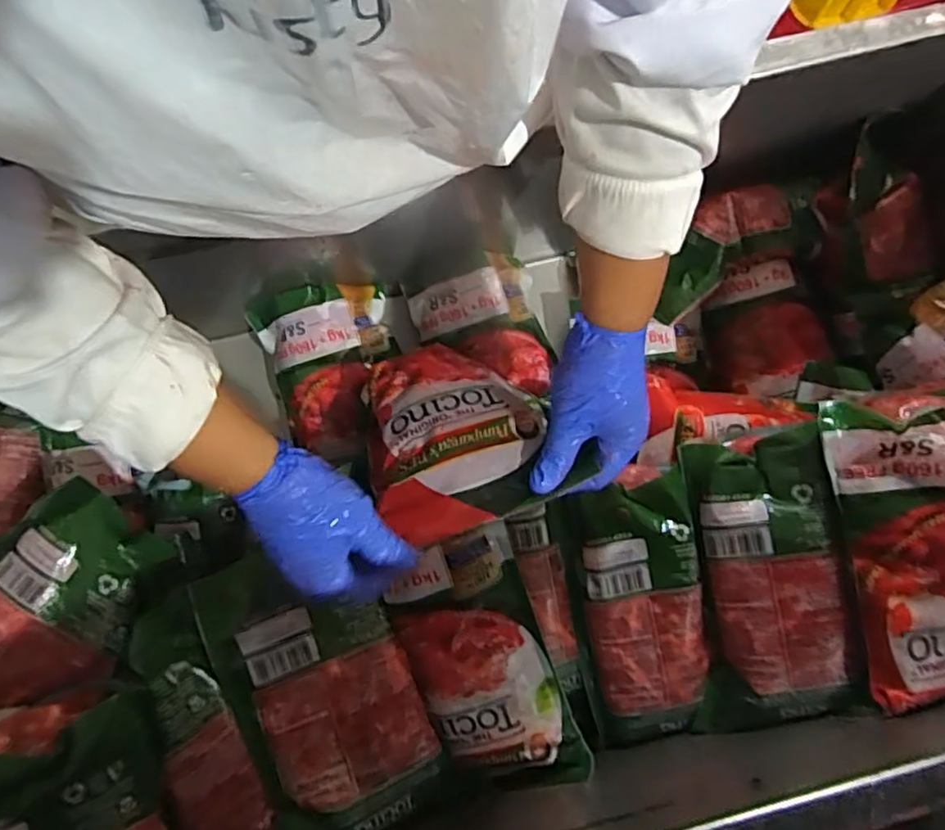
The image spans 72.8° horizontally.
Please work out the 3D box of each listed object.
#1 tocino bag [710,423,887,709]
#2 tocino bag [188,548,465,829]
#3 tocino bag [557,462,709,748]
[{"bbox_3d":[0.215,0.126,0.477,0.112,0.033,0.217,-10,88,23],"label":"tocino bag"},{"bbox_3d":[-0.110,0.205,0.475,0.131,0.052,0.216,-19,79,-3],"label":"tocino bag"},{"bbox_3d":[0.130,0.151,0.500,0.095,0.036,0.216,-7,97,-1],"label":"tocino bag"}]

